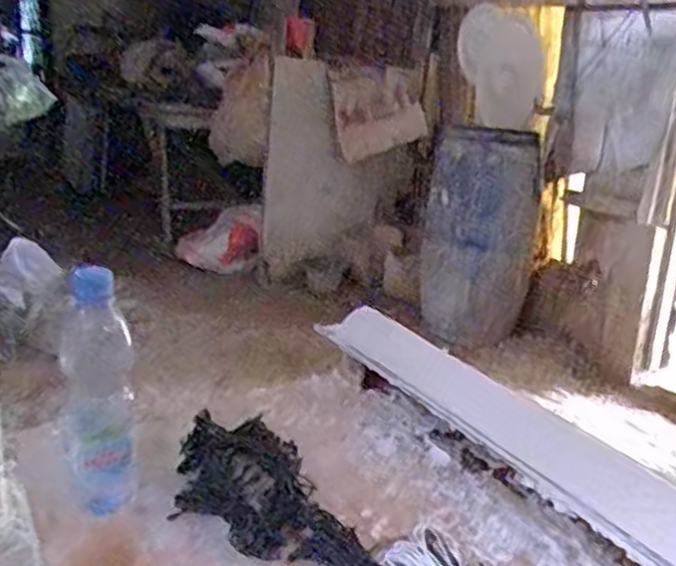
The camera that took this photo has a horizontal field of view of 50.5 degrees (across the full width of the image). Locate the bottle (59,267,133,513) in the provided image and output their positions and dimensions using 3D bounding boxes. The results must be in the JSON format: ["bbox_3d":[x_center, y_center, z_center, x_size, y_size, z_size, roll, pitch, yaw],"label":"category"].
[{"bbox_3d":[-0.230,0.101,0.682,0.064,0.235,0.063,-3,19,-21],"label":"bottle"}]

